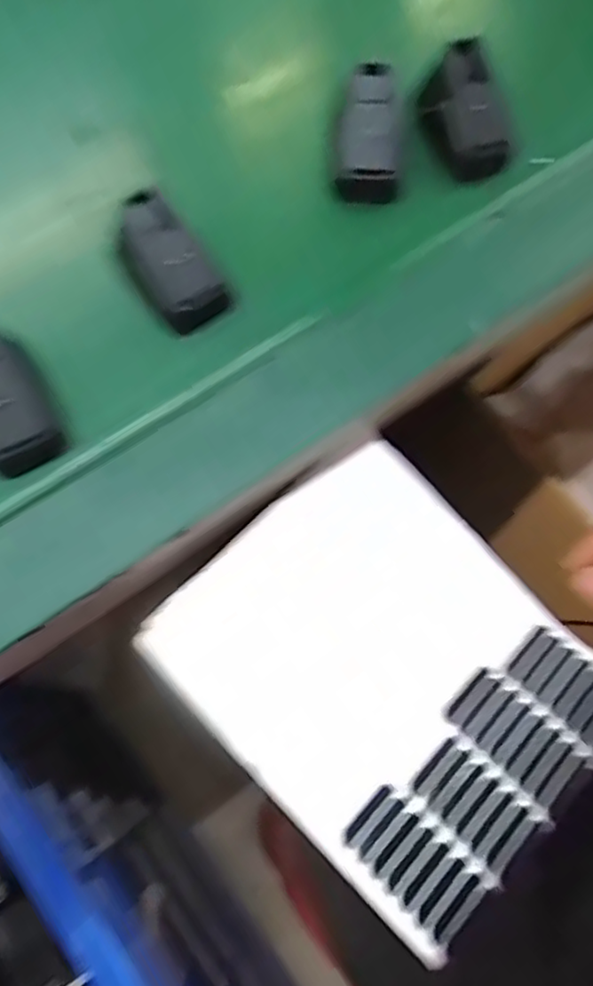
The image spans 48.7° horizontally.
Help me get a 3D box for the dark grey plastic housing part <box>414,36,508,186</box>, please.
[{"bbox_3d":[0.098,-0.221,0.381,0.047,0.039,0.061,-11,73,-5],"label":"dark grey plastic housing part"}]

